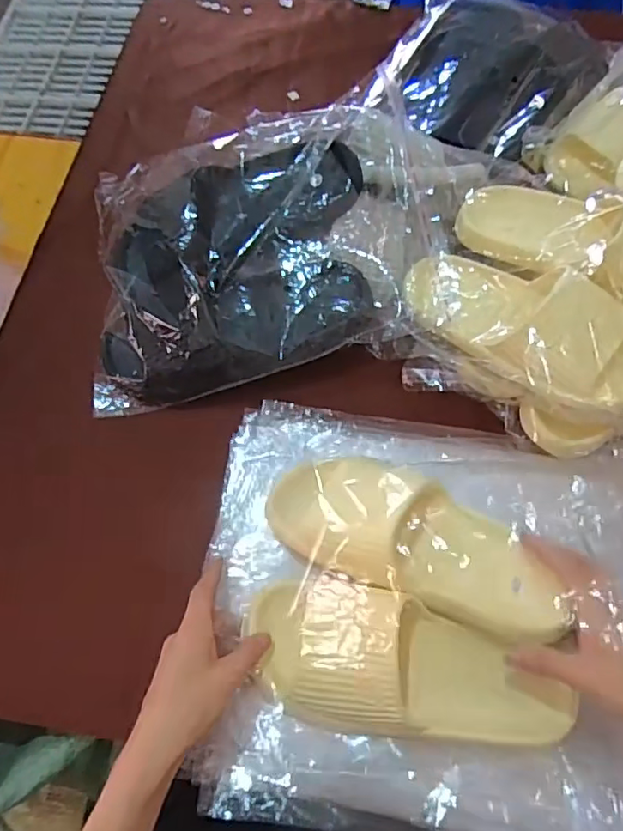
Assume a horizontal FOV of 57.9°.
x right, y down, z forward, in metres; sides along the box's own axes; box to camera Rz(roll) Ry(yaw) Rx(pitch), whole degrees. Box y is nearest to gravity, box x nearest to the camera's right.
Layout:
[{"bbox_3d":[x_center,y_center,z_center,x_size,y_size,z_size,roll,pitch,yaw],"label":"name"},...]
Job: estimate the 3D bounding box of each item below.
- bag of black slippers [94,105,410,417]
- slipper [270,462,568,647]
[{"bbox_3d":[-0.068,-0.156,0.576,0.313,0.110,0.275,-2,67,2],"label":"bag of black slippers"},{"bbox_3d":[0.077,0.099,0.464,0.242,0.066,0.099,23,70,13],"label":"slipper"}]

